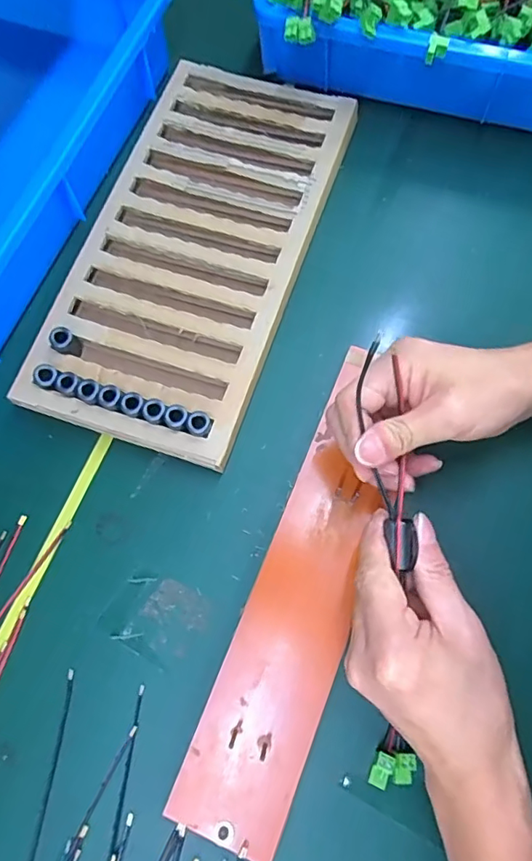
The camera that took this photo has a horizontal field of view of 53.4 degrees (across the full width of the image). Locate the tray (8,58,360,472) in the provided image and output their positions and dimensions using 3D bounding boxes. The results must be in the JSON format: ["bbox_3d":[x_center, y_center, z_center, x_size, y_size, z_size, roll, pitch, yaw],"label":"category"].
[{"bbox_3d":[-0.058,-0.155,0.450,0.178,0.033,0.349,18,74,8],"label":"tray"}]

